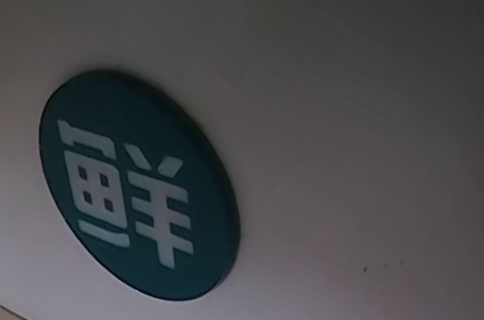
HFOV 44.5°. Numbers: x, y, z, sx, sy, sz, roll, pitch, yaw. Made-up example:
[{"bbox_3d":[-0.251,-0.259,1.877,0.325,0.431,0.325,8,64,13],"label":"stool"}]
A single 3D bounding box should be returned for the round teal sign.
[{"bbox_3d":[-0.198,0.049,0.985,0.415,0.382,0.028,12,32,27],"label":"round teal sign"}]

